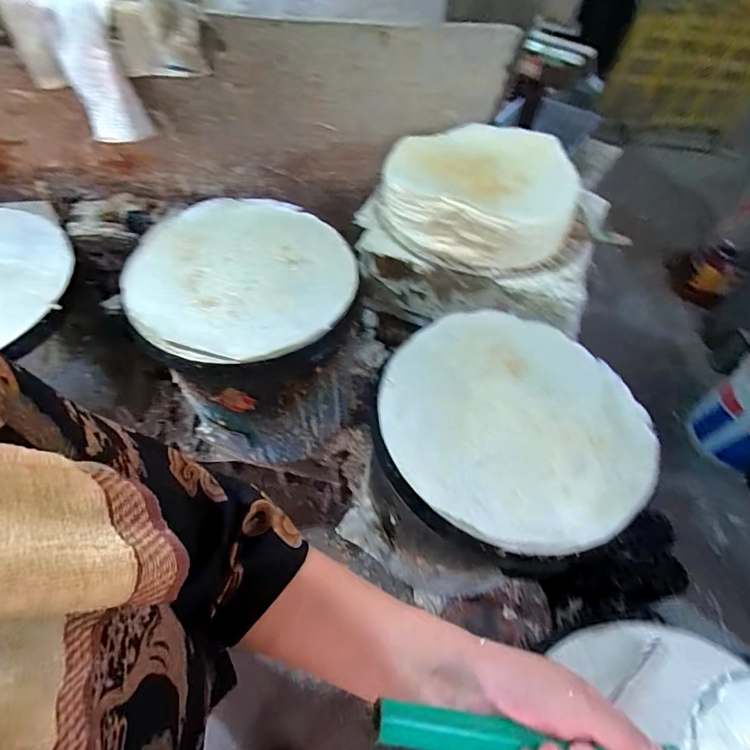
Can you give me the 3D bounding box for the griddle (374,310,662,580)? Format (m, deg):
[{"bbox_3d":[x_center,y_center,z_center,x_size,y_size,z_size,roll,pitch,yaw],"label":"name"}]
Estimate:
[{"bbox_3d":[0.193,0.067,0.633,0.358,0.054,0.373,2,55,-3],"label":"griddle"}]

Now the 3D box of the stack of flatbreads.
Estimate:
[{"bbox_3d":[0.199,-0.365,0.877,0.380,0.185,0.285,14,56,5],"label":"stack of flatbreads"}]

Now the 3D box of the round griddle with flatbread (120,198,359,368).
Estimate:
[{"bbox_3d":[-0.234,-0.180,0.785,0.385,0.057,0.395,2,55,-3],"label":"round griddle with flatbread"}]

